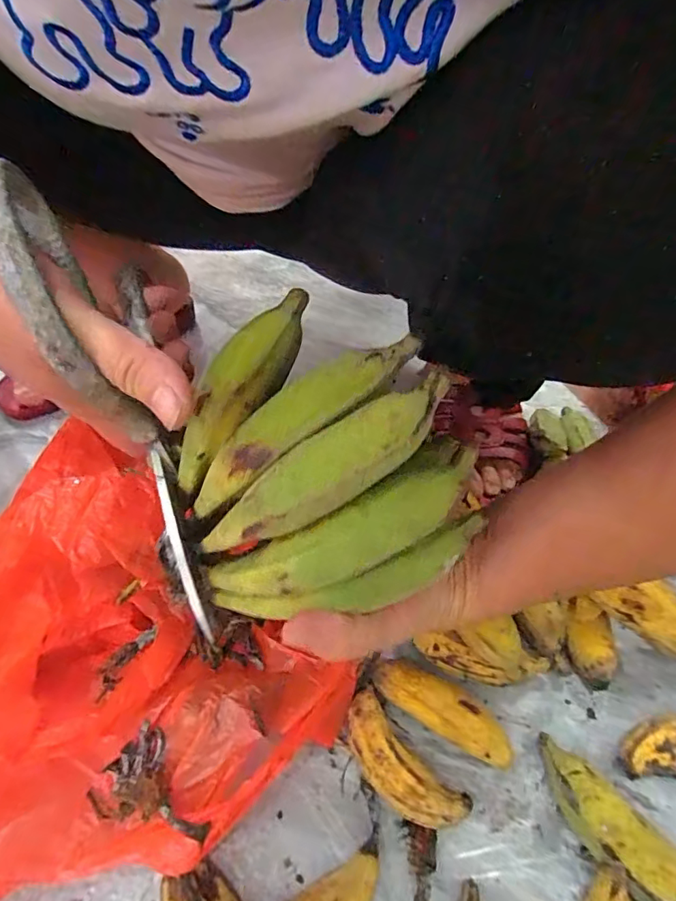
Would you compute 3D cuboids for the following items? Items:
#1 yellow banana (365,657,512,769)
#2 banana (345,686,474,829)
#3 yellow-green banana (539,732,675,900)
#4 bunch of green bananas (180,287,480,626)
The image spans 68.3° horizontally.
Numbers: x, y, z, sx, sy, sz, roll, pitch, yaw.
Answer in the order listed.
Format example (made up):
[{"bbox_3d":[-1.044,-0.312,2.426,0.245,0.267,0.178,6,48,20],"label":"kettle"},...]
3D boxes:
[{"bbox_3d":[0.066,0.172,0.335,0.101,0.026,0.030,22,52,16],"label":"yellow banana"},{"bbox_3d":[0.037,0.195,0.309,0.035,0.033,0.088,-35,59,-28],"label":"banana"},{"bbox_3d":[0.164,0.226,0.289,0.035,0.030,0.115,-33,58,-26],"label":"yellow-green banana"},{"bbox_3d":[-0.016,-0.002,0.223,0.110,0.079,0.135,-23,54,-20],"label":"bunch of green bananas"}]

